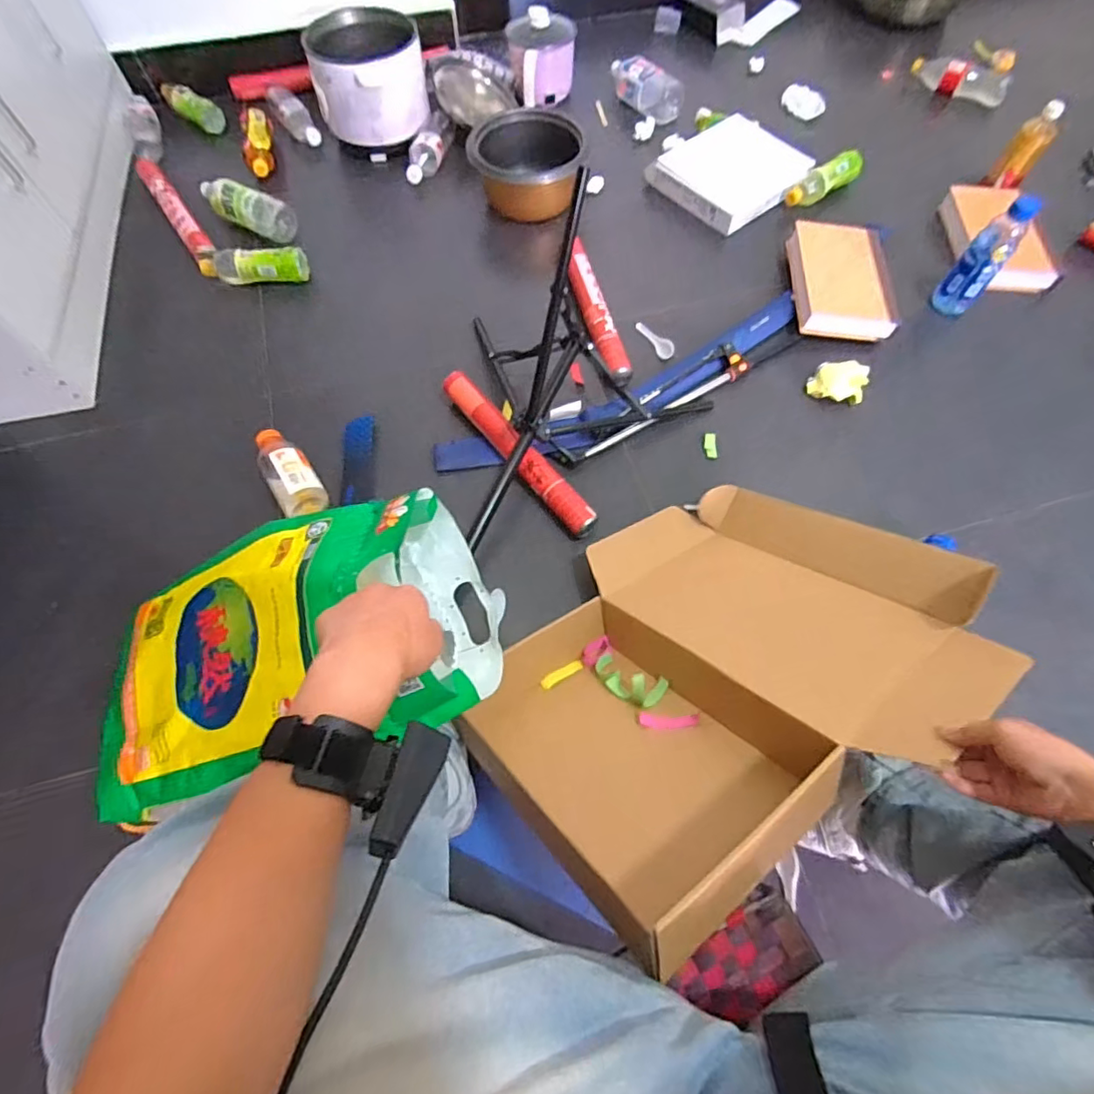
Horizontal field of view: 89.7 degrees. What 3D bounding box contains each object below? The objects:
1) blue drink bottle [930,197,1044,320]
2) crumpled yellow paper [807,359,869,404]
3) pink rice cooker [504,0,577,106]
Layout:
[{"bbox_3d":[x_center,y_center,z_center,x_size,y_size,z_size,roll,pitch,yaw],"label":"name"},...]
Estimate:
[{"bbox_3d":[0.813,-0.538,1.022,0.069,0.223,0.057,37,71,15],"label":"blue drink bottle"},{"bbox_3d":[0.528,-0.300,1.000,0.091,0.047,0.071,22,67,9],"label":"crumpled yellow paper"},{"bbox_3d":[-0.015,-1.224,1.377,0.167,0.148,0.192,0,65,0],"label":"pink rice cooker"}]

